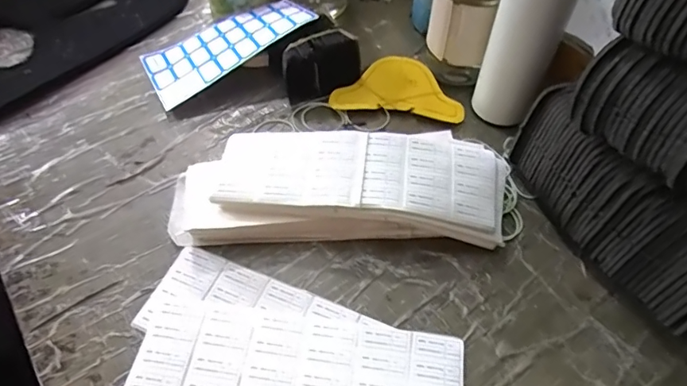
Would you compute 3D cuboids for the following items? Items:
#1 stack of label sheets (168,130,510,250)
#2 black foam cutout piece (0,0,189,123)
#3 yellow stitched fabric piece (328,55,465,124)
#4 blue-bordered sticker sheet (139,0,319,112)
[{"bbox_3d":[-0.005,-0.009,0.461,0.313,0.052,0.109,1,54,1],"label":"stack of label sheets"},{"bbox_3d":[-0.384,-0.235,0.654,0.247,0.023,0.317,34,60,22],"label":"black foam cutout piece"},{"bbox_3d":[0.063,-0.124,0.567,0.143,0.015,0.092,5,54,4],"label":"yellow stitched fabric piece"},{"bbox_3d":[-0.141,-0.180,0.589,0.197,0.012,0.113,-32,51,-5],"label":"blue-bordered sticker sheet"}]

